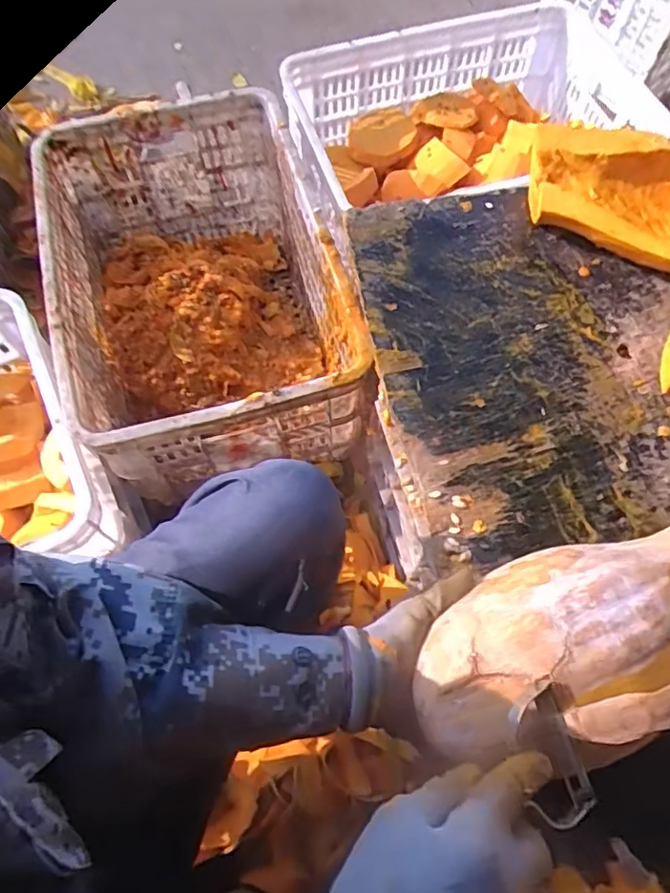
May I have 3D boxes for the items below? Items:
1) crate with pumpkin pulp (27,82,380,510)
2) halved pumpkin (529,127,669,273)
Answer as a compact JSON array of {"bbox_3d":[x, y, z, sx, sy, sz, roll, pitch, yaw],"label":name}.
[{"bbox_3d":[-0.197,-0.229,0.838,0.348,0.273,0.564,-16,67,-6],"label":"crate with pumpkin pulp"},{"bbox_3d":[0.383,-0.277,0.699,0.299,0.090,0.161,19,66,10],"label":"halved pumpkin"}]

